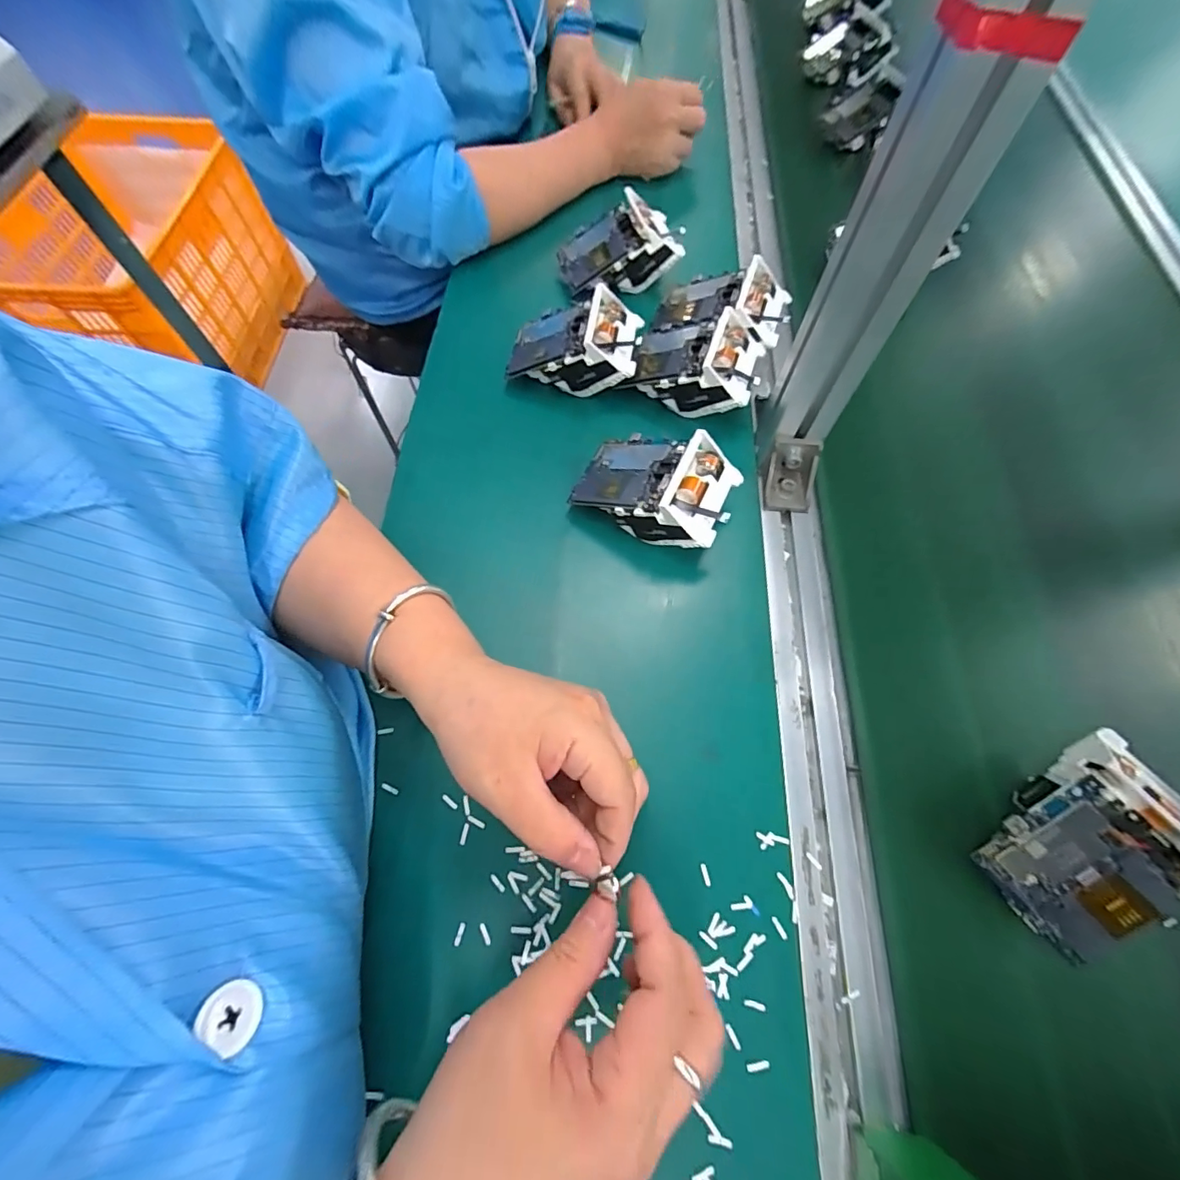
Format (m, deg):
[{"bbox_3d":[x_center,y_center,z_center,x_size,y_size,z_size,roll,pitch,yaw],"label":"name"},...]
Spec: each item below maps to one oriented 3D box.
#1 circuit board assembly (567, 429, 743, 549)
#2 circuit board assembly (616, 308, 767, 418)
[{"bbox_3d":[0.048,-0.079,0.377,0.112,0.053,0.071,26,68,11],"label":"circuit board assembly"},{"bbox_3d":[0.088,-0.194,0.427,0.105,0.048,0.070,19,67,8],"label":"circuit board assembly"}]

